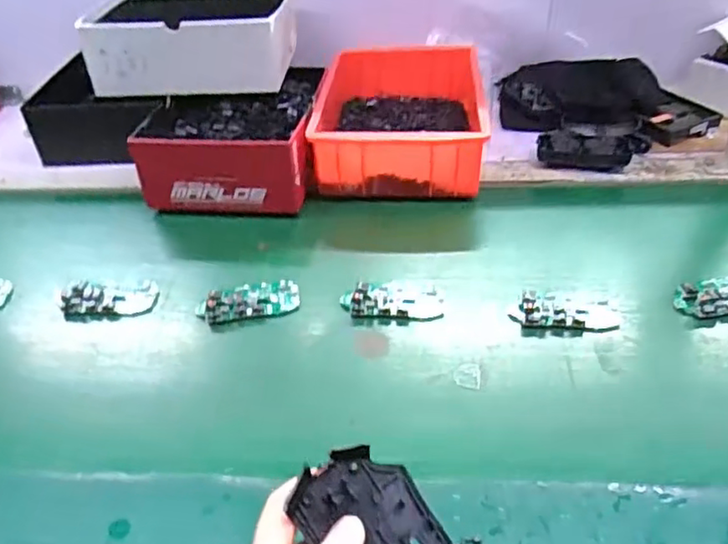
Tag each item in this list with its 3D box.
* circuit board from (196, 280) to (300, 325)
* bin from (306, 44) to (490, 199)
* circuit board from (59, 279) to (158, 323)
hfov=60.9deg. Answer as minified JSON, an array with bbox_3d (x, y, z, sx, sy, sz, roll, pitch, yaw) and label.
[{"bbox_3d":[-0.113,0.028,0.608,0.097,0.008,0.046,-11,41,-9],"label":"circuit board"},{"bbox_3d":[0.045,-0.210,0.808,0.207,0.082,0.287,0,41,4],"label":"bin"},{"bbox_3d":[-0.255,0.025,0.621,0.090,0.012,0.049,-3,41,1],"label":"circuit board"}]

